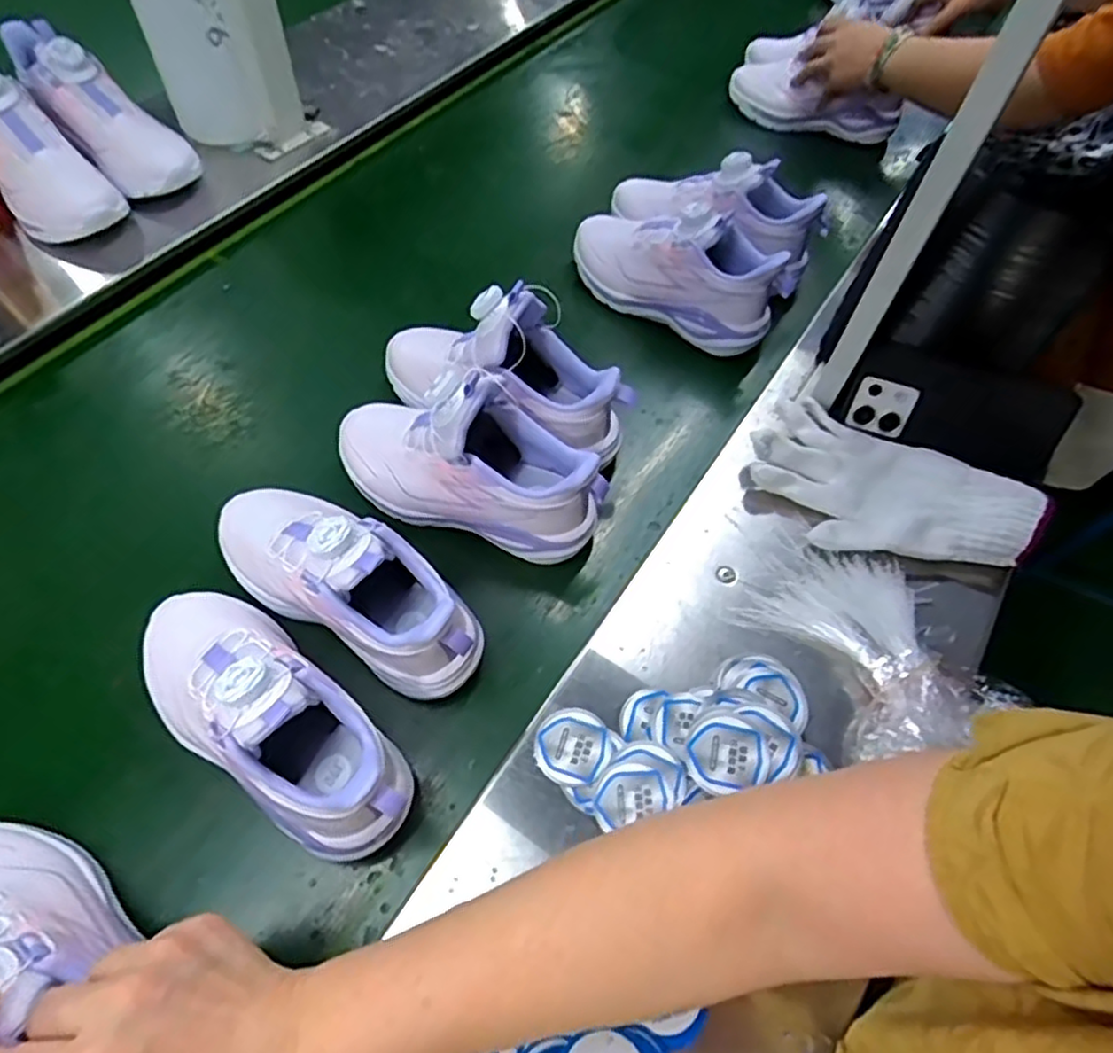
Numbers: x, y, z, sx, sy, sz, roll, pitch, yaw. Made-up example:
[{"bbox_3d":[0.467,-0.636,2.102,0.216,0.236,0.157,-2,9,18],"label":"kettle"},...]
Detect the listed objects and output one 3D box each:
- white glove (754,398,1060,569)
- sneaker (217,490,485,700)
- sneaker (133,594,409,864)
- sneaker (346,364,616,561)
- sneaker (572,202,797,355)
[{"bbox_3d":[0.258,-0.027,0.527,0.208,0.033,0.129,24,61,13],"label":"white glove"},{"bbox_3d":[-0.151,0.035,0.466,0.218,0.119,0.070,28,62,15],"label":"sneaker"},{"bbox_3d":[-0.180,0.112,0.412,0.213,0.106,0.088,34,64,17],"label":"sneaker"},{"bbox_3d":[-0.068,-0.050,0.508,0.216,0.139,0.081,17,60,8],"label":"sneaker"},{"bbox_3d":[0.116,-0.258,0.668,0.228,0.122,0.083,29,63,15],"label":"sneaker"}]

